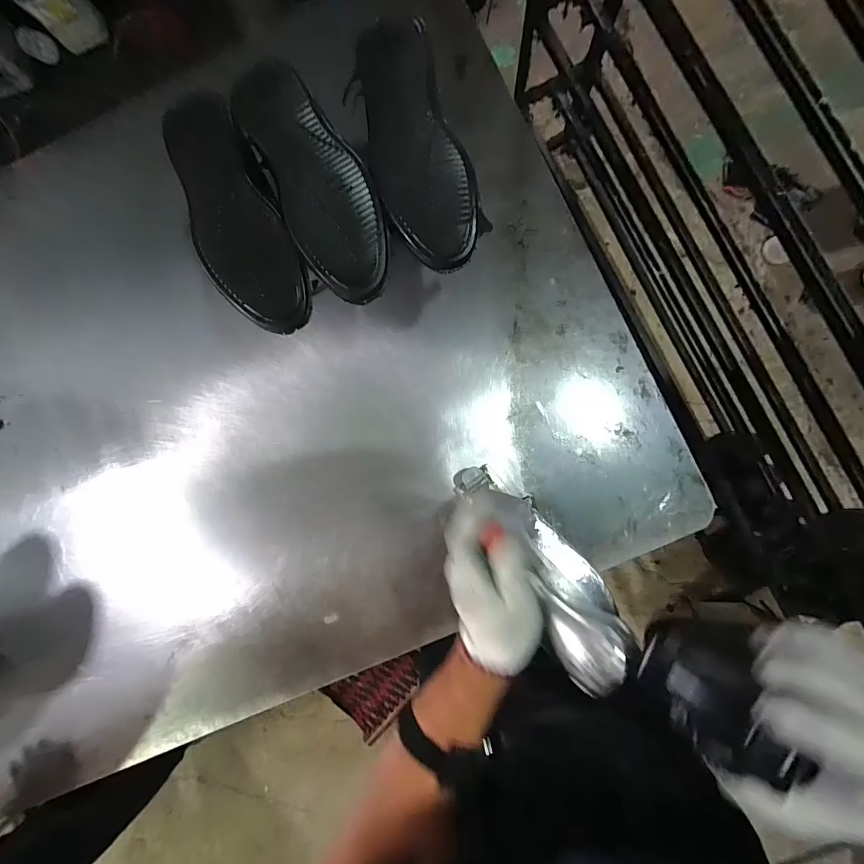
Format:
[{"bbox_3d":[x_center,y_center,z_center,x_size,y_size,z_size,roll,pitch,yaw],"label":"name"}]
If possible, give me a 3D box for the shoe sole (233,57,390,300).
[{"bbox_3d":[-0.121,-0.269,0.419,0.097,0.034,0.261,-26,87,4],"label":"shoe sole"}]

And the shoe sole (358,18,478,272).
[{"bbox_3d":[-0.019,-0.302,0.426,0.096,0.043,0.261,-18,86,4],"label":"shoe sole"}]

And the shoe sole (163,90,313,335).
[{"bbox_3d":[-0.217,-0.236,0.427,0.096,0.026,0.268,-27,87,4],"label":"shoe sole"}]

